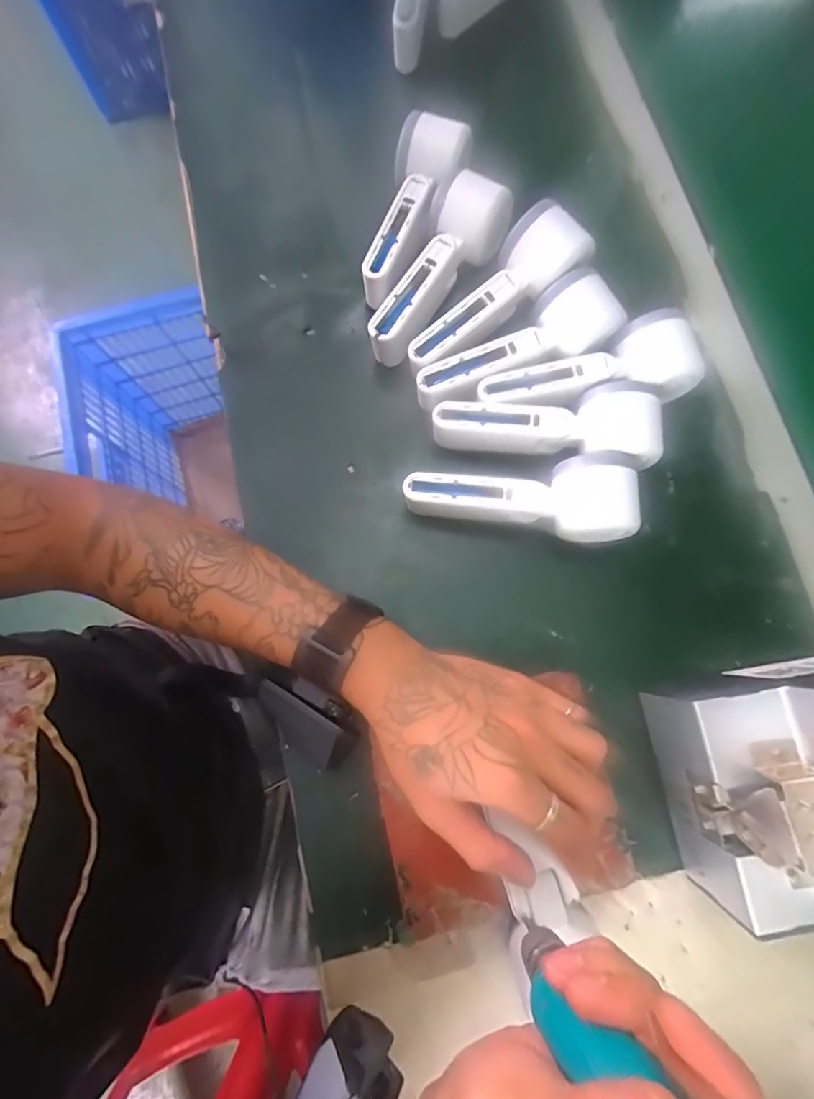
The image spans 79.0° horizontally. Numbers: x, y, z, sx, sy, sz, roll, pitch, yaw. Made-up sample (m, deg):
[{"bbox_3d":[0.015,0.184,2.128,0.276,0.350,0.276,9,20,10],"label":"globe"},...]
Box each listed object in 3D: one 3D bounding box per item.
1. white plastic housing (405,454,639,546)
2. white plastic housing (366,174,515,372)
[{"bbox_3d":[0.081,-0.034,0.366,0.168,0.052,0.058,6,78,1],"label":"white plastic housing"},{"bbox_3d":[0.022,-0.221,0.401,0.047,0.070,0.156,33,80,7],"label":"white plastic housing"}]

